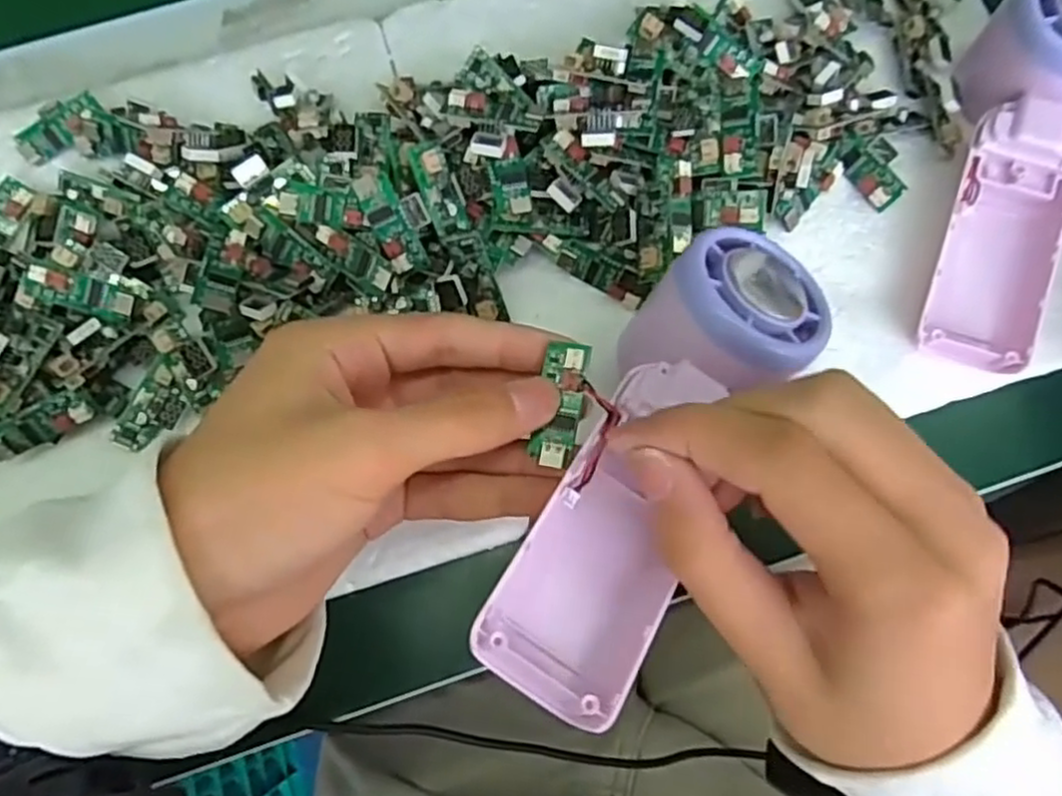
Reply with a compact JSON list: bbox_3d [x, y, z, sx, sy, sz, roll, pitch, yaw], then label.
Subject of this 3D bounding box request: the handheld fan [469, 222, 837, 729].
[{"bbox_3d":[0.042,0.017,0.225,0.055,0.039,0.165,28,67,8],"label":"handheld fan"}]

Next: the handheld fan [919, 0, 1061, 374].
[{"bbox_3d":[0.199,-0.093,0.292,0.055,0.043,0.164,15,92,5],"label":"handheld fan"}]

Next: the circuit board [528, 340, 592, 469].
[{"bbox_3d":[0.010,0.002,0.227,0.012,0.006,0.038,9,90,3],"label":"circuit board"}]

